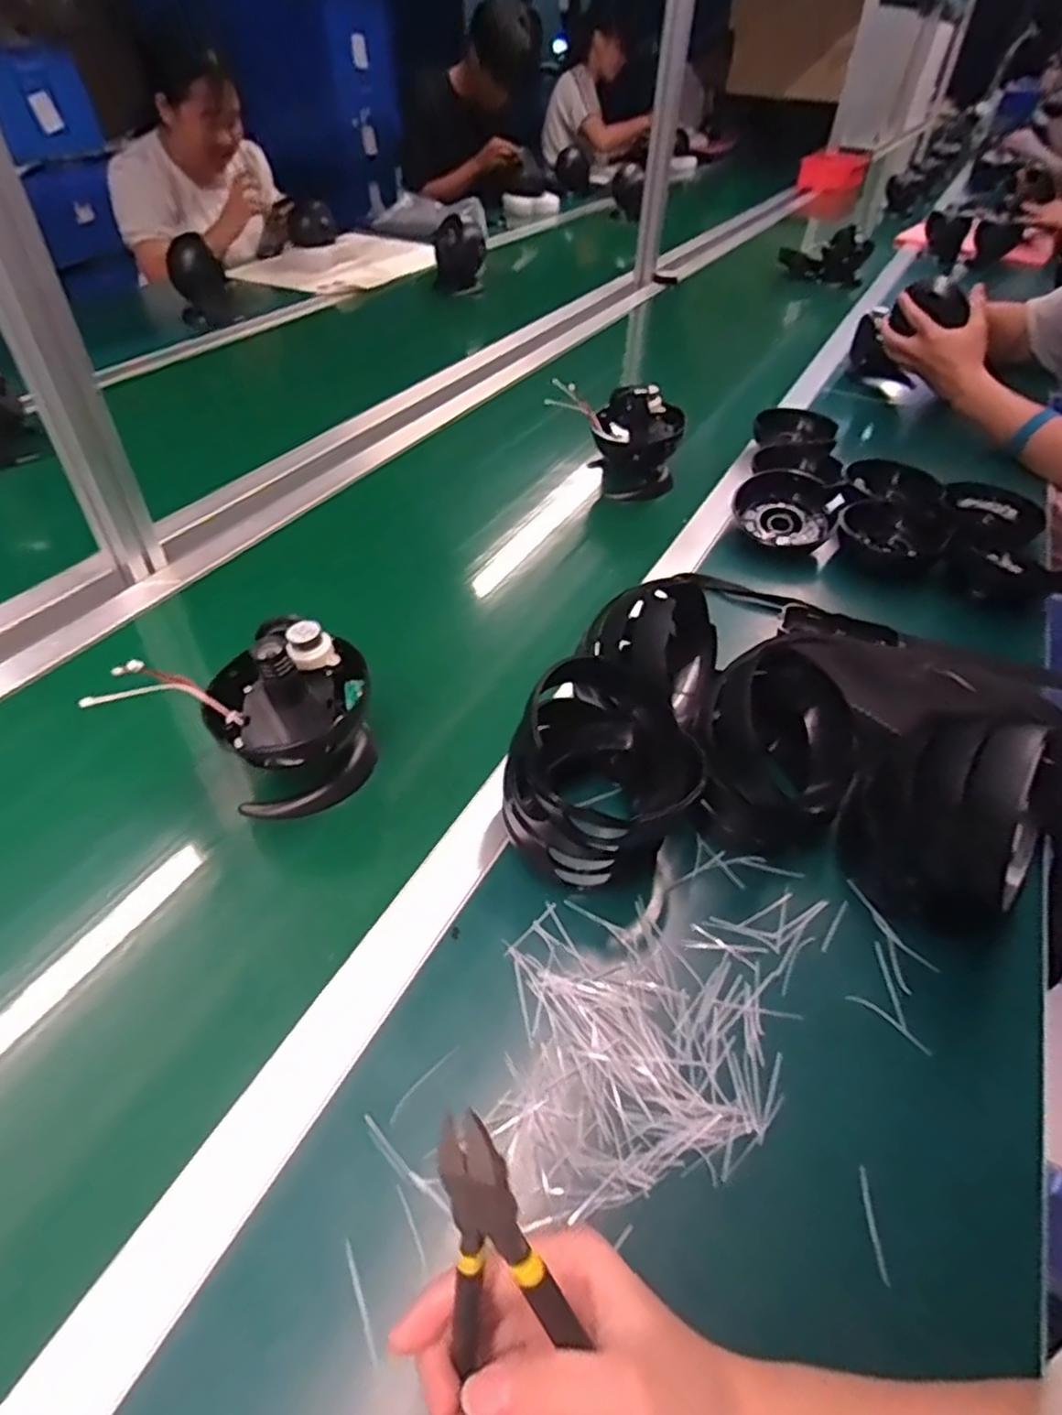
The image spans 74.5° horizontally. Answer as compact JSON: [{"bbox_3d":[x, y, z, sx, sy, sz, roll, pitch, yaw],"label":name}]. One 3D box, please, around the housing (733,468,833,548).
[{"bbox_3d":[0.287,-0.226,0.795,0.113,0.042,0.106,20,45,14],"label":"housing"}]

